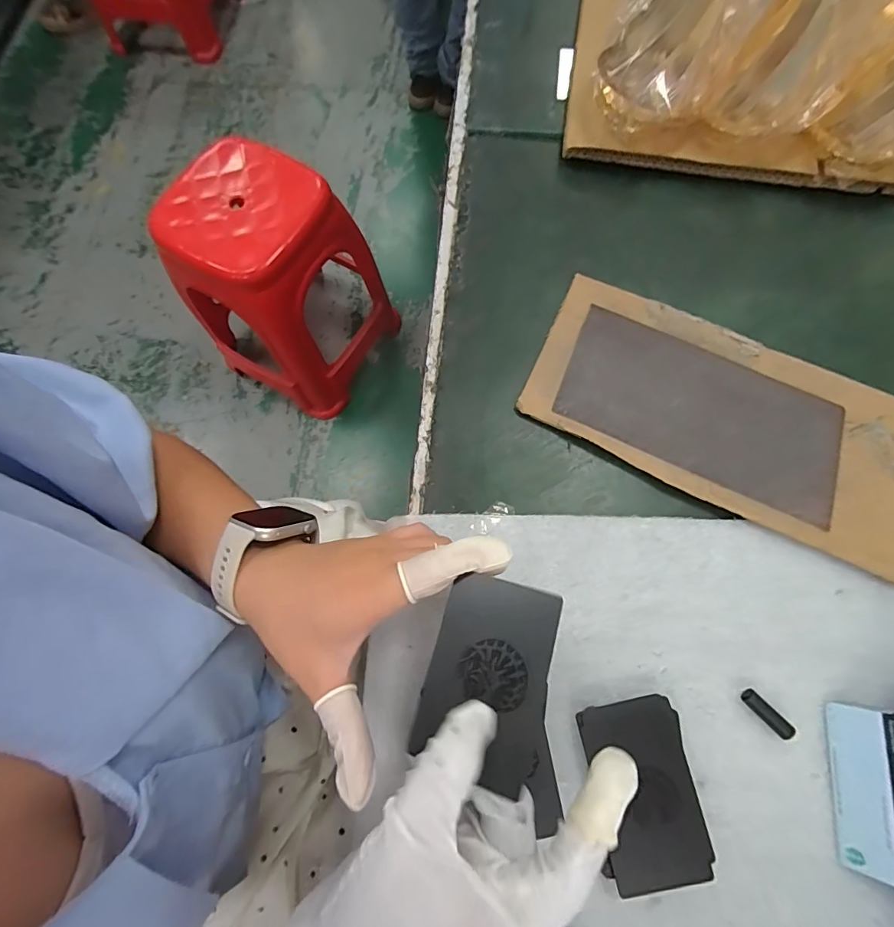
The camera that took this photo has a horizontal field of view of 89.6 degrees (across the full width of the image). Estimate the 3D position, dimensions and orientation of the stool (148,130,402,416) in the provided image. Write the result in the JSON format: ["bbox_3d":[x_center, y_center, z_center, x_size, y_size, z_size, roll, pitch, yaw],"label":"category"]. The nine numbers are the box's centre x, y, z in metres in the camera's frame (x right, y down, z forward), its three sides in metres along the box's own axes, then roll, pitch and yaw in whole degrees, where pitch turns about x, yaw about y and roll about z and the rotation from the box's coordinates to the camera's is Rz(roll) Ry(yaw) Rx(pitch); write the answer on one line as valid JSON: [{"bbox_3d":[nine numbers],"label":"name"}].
[{"bbox_3d":[-0.352,-0.366,0.996,0.296,0.491,0.324,28,76,9],"label":"stool"}]

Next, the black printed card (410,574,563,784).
[{"bbox_3d":[0.019,0.095,0.207,0.052,0.004,0.078,11,70,15],"label":"black printed card"}]

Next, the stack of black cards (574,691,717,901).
[{"bbox_3d":[0.115,0.190,0.263,0.057,0.015,0.091,-9,74,-1],"label":"stack of black cards"}]

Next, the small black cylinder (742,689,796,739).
[{"bbox_3d":[0.196,0.153,0.275,0.010,0.010,0.031,-39,77,-9],"label":"small black cylinder"}]

